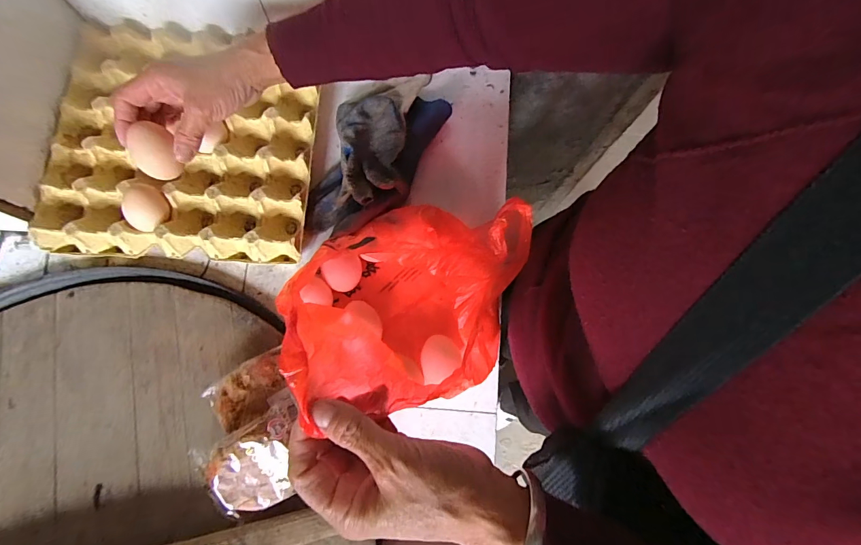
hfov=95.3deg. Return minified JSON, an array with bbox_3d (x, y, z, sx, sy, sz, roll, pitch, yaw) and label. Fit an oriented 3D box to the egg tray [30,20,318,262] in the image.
[{"bbox_3d":[-0.289,-0.160,0.464,0.306,0.044,0.287,3,76,-2],"label":"egg tray"}]

